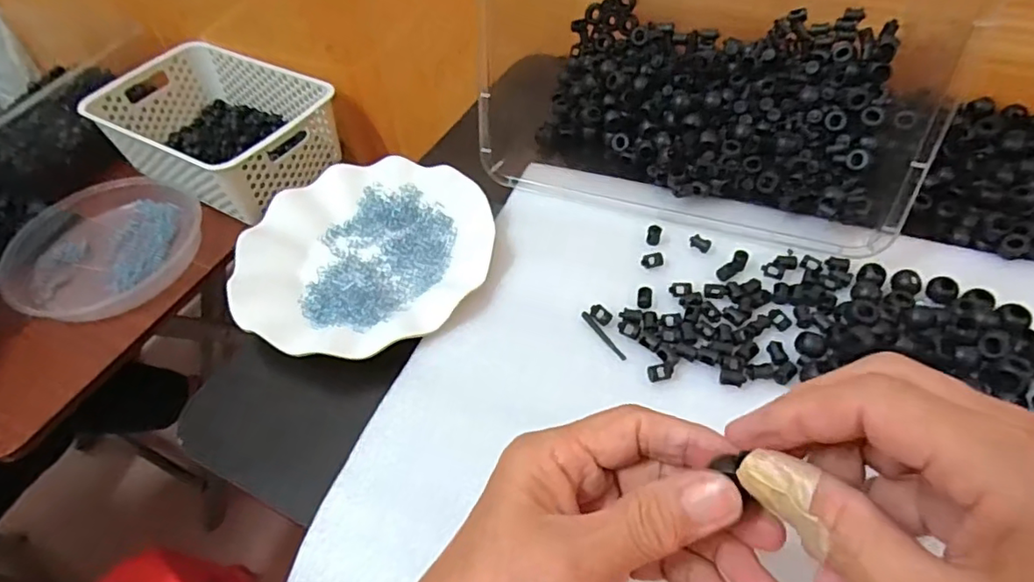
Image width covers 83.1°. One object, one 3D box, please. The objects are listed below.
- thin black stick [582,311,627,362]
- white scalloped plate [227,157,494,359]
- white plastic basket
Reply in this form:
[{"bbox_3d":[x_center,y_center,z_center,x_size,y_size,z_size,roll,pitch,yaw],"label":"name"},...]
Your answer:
[{"bbox_3d":[0.055,0.028,0.372,0.005,0.004,0.042,-28,55,-17],"label":"thin black stick"},{"bbox_3d":[-0.110,-0.027,0.423,0.173,0.018,0.174,-2,51,3],"label":"white scalloped plate"},{"bbox_3d":[-0.418,-0.234,0.819,0.314,0.099,0.207,25,58,22],"label":"white plastic basket"}]

